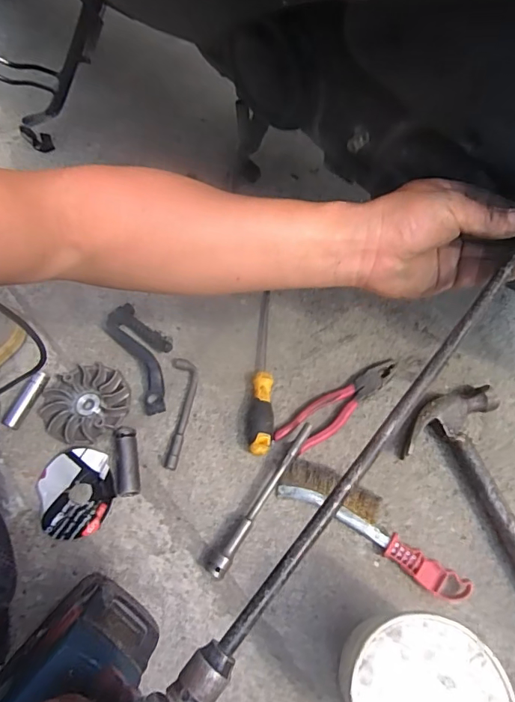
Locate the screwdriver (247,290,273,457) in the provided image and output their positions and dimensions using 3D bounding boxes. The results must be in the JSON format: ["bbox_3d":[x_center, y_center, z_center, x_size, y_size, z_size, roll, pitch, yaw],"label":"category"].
[{"bbox_3d":[0.005,0.018,0.635,0.031,0.032,0.240,1,62,2],"label":"screwdriver"}]

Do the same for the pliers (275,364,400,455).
[{"bbox_3d":[0.108,0.071,0.619,0.185,0.014,0.046,-31,66,-14],"label":"pliers"}]

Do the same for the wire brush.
[{"bbox_3d":[0.131,0.197,0.544,0.226,0.027,0.054,28,67,15],"label":"wire brush"}]

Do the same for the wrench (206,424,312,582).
[{"bbox_3d":[0.006,0.169,0.554,0.020,0.029,0.198,31,67,16],"label":"wrench"}]

